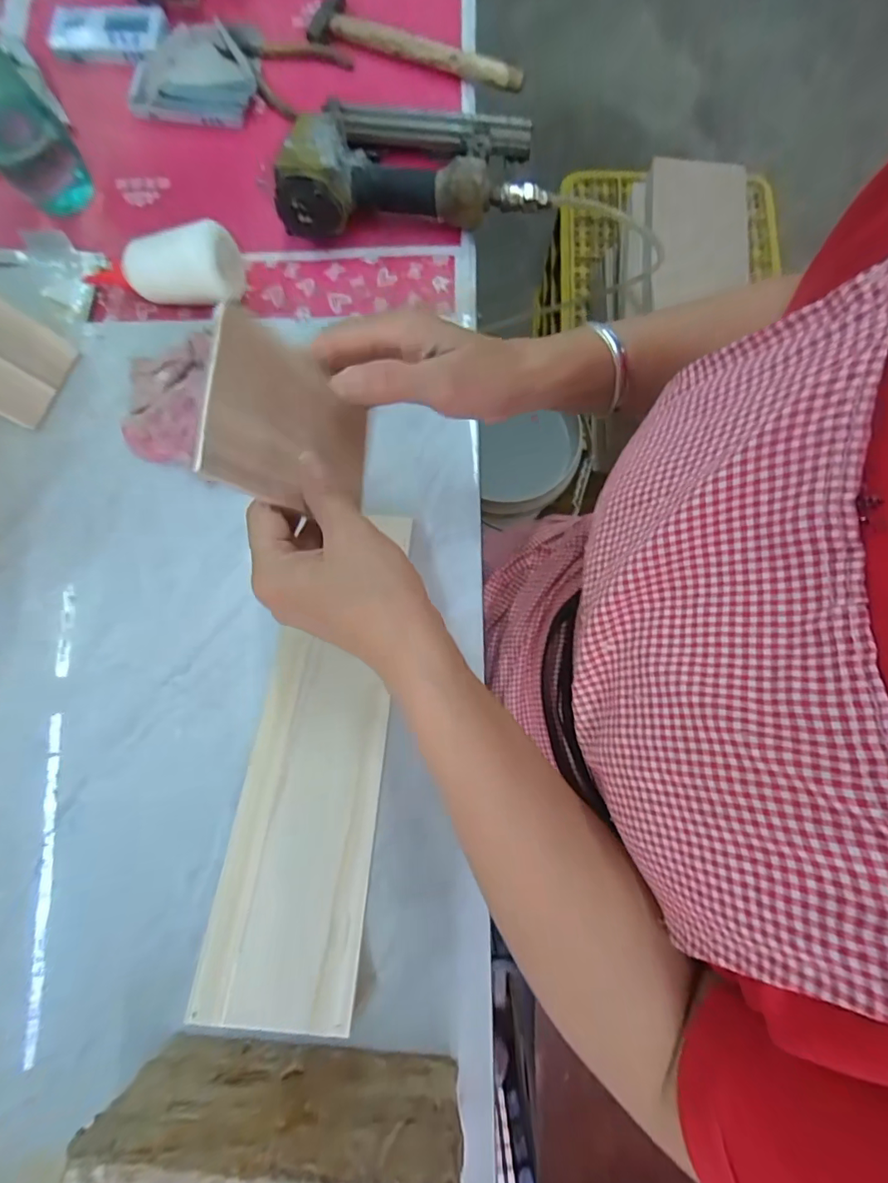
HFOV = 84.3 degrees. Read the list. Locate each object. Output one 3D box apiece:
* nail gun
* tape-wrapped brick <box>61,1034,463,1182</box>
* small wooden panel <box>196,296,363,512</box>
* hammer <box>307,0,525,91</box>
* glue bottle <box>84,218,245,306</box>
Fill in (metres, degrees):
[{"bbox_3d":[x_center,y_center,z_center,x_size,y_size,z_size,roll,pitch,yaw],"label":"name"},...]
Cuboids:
[{"bbox_3d":[-0.035,-0.424,0.478,0.249,0.067,0.149,-7,77,0],"label":"nail gun"},{"bbox_3d":[-0.095,0.327,0.296,0.204,0.103,0.042,4,78,3],"label":"tape-wrapped brick"},{"bbox_3d":[-0.080,-0.091,0.266,0.011,0.100,0.089,-5,78,34],"label":"small wooden panel"},{"bbox_3d":[-0.025,-0.597,0.527,0.239,0.021,0.070,18,79,4],"label":"hammer"},{"bbox_3d":[-0.277,-0.311,0.472,0.170,0.056,0.058,2,77,14],"label":"glue bottle"}]

